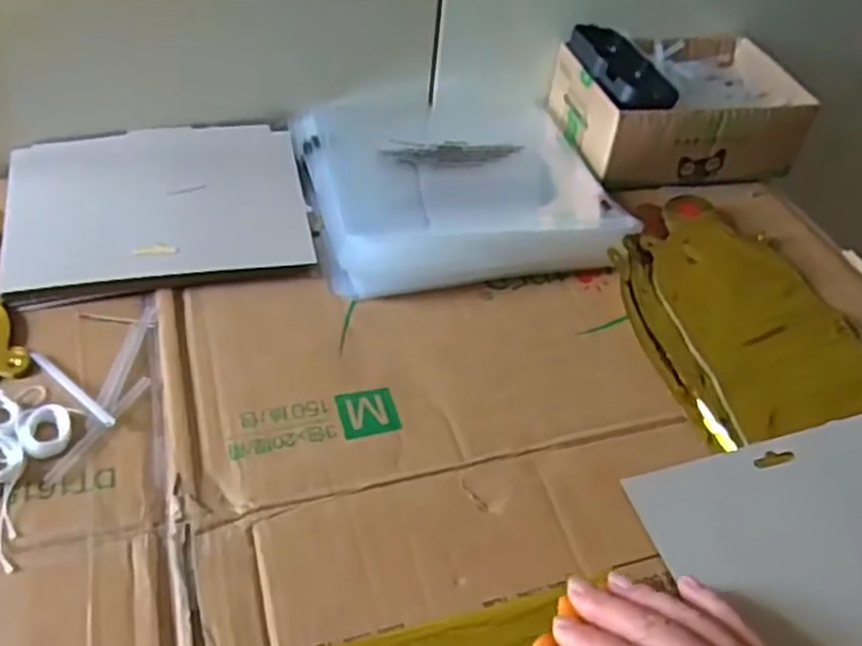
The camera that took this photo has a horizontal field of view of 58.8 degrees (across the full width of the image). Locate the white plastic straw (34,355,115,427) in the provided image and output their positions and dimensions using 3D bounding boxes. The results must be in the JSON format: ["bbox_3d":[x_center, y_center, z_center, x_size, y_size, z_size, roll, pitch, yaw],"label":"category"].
[{"bbox_3d":[-0.204,0.037,0.435,0.075,0.005,0.008,33,50,24],"label":"white plastic straw"}]

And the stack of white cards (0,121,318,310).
[{"bbox_3d":[-0.196,-0.089,0.555,0.201,0.014,0.175,-9,47,-16],"label":"stack of white cards"}]

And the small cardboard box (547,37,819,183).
[{"bbox_3d":[0.212,-0.186,0.657,0.189,0.071,0.142,-7,46,-13],"label":"small cardboard box"}]

